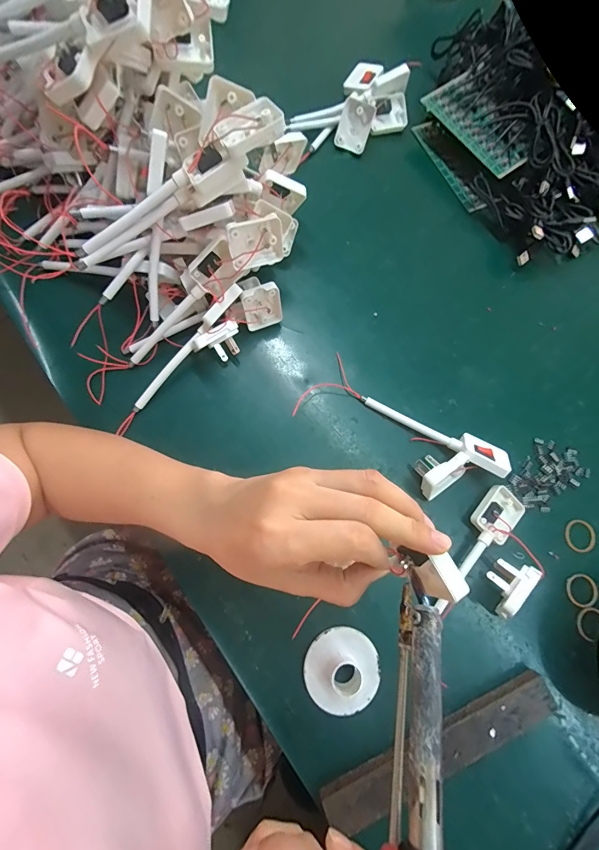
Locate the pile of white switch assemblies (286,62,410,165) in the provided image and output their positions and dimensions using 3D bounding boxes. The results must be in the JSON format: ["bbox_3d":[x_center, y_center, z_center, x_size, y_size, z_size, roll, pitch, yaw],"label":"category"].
[{"bbox_3d":[0.062,-0.391,0.461,0.151,0.050,0.092,-33,79,-10],"label":"pile of white switch assemblies"}]

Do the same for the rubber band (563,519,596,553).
[{"bbox_3d":[0.282,0.112,0.369,0.030,0.004,0.032,1,75,-2],"label":"rubber band"}]

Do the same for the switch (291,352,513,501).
[{"bbox_3d":[0.099,0.006,0.361,0.202,0.033,0.075,33,77,6],"label":"switch"}]

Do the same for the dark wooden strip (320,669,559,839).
[{"bbox_3d":[0.120,0.271,0.309,0.208,0.016,0.037,-25,78,-8],"label":"dark wooden strip"}]

